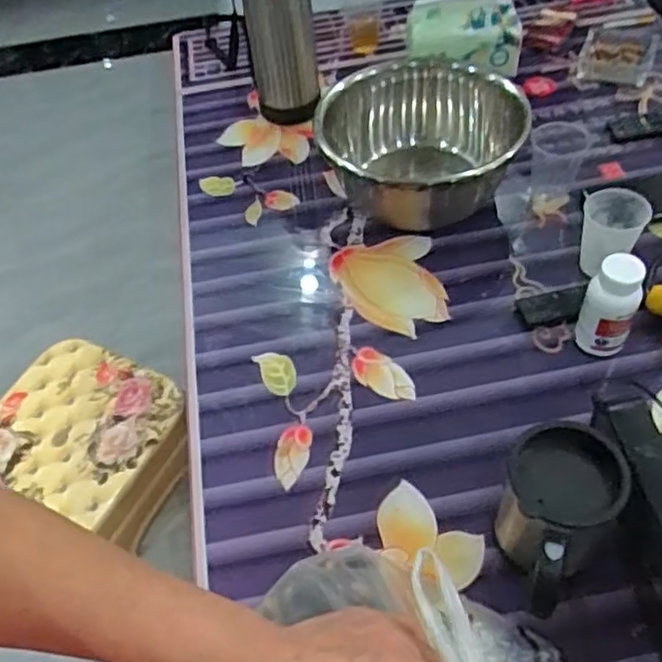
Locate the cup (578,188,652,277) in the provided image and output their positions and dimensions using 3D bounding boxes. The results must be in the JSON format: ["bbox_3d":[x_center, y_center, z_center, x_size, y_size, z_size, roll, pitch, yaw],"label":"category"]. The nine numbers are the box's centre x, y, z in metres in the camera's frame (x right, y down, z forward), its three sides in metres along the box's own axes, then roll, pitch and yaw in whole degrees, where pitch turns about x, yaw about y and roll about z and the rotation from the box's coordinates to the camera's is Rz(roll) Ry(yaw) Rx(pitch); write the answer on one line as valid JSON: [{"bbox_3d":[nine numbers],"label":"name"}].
[{"bbox_3d":[0.308,-0.104,0.758,0.064,0.079,0.066,-3,52,4],"label":"cup"}]

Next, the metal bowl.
[{"bbox_3d":[0.109,-0.234,0.854,0.214,0.128,0.258,-31,55,-18],"label":"metal bowl"}]

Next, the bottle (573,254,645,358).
[{"bbox_3d":[0.273,-0.023,0.673,0.053,0.107,0.041,21,57,21],"label":"bottle"}]

